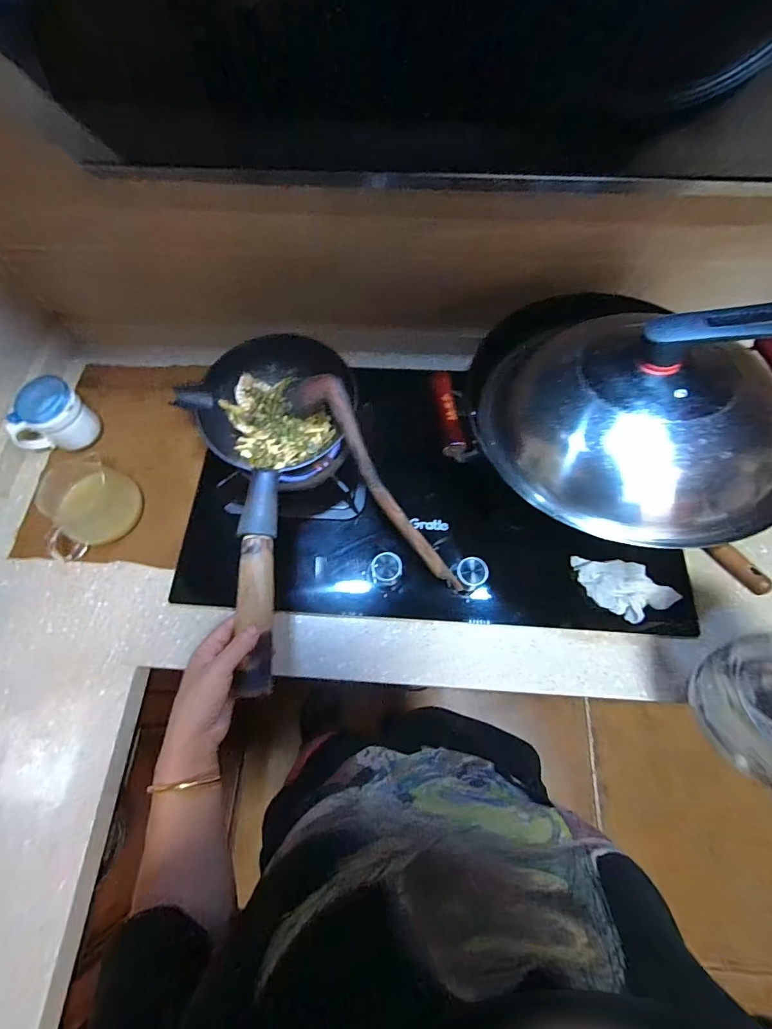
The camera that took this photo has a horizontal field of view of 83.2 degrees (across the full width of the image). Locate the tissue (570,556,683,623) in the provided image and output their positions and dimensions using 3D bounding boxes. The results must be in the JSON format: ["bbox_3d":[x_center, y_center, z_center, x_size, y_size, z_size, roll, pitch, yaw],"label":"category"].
[{"bbox_3d":[0.345,0.109,0.625,0.143,0.027,0.083,7,68,3],"label":"tissue"}]

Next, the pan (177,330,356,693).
[{"bbox_3d":[-0.150,-0.039,0.549,0.220,0.094,0.473,-6,62,-2],"label":"pan"}]

